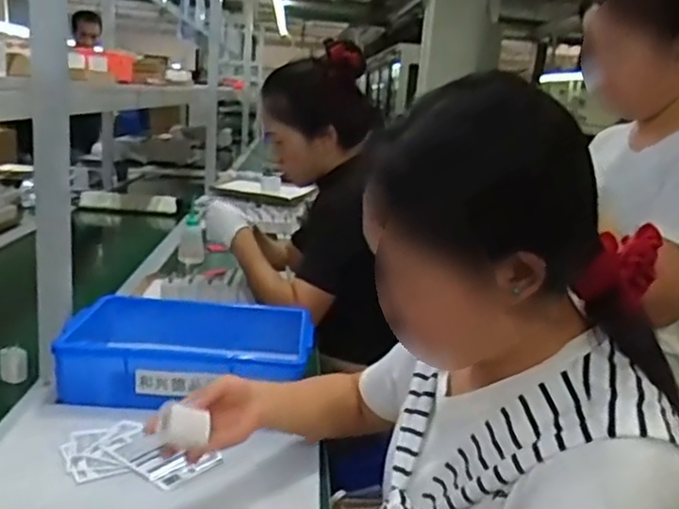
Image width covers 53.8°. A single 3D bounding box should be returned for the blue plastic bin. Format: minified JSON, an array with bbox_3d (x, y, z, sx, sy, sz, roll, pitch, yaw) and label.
[{"bbox_3d":[-0.236,0.154,1.063,0.374,0.097,0.223,3,14,1],"label":"blue plastic bin"}]

